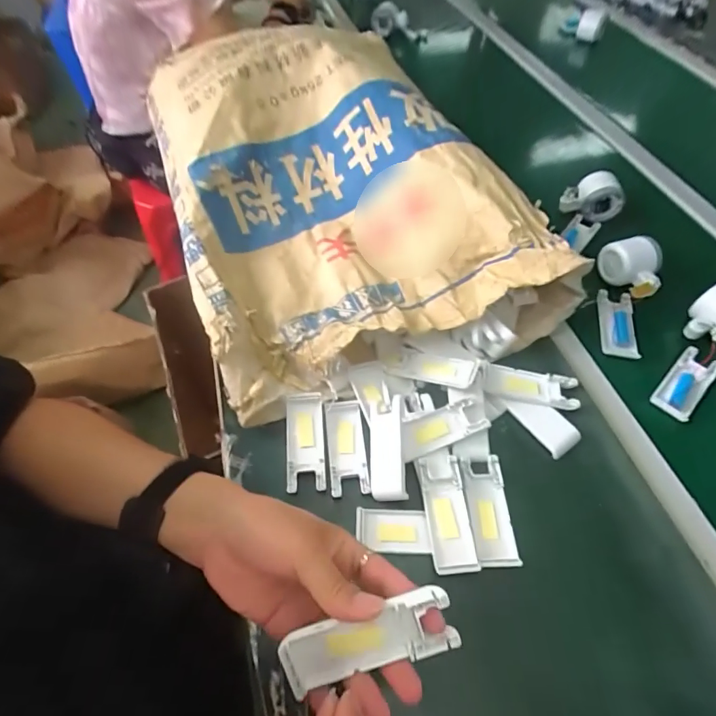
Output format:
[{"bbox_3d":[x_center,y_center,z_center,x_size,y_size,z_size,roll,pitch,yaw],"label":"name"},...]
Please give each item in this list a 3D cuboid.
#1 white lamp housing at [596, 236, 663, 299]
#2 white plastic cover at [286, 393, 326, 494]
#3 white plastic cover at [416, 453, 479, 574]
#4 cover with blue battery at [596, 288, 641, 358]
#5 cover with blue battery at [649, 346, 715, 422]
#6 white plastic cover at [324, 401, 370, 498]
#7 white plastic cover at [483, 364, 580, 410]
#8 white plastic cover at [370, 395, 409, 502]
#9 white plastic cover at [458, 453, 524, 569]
[{"bbox_3d":[0.357,-0.110,0.561,0.058,0.047,0.091,-5,58,-3],"label":"white lamp housing"},{"bbox_3d":[-0.056,0.086,0.458,0.040,0.016,0.103,-4,57,-3],"label":"white plastic cover"},{"bbox_3d":[0.083,0.146,0.409,0.039,0.013,0.102,-4,57,-3],"label":"white plastic cover"},{"bbox_3d":[0.328,-0.042,0.550,0.045,0.022,0.096,12,58,8],"label":"cover with blue battery"},{"bbox_3d":[0.377,0.027,0.498,0.041,0.013,0.100,40,65,22],"label":"cover with blue battery"},{"bbox_3d":[-0.012,0.093,0.458,0.039,0.010,0.101,-6,58,-4],"label":"white plastic cover"},{"bbox_3d":[0.192,0.033,0.486,0.100,0.015,0.041,12,58,7],"label":"white plastic cover"},{"bbox_3d":[0.030,0.092,0.442,0.035,0.011,0.100,-7,71,17],"label":"white plastic cover"},{"bbox_3d":[0.124,0.145,0.417,0.041,0.015,0.101,-2,57,-2],"label":"white plastic cover"}]

